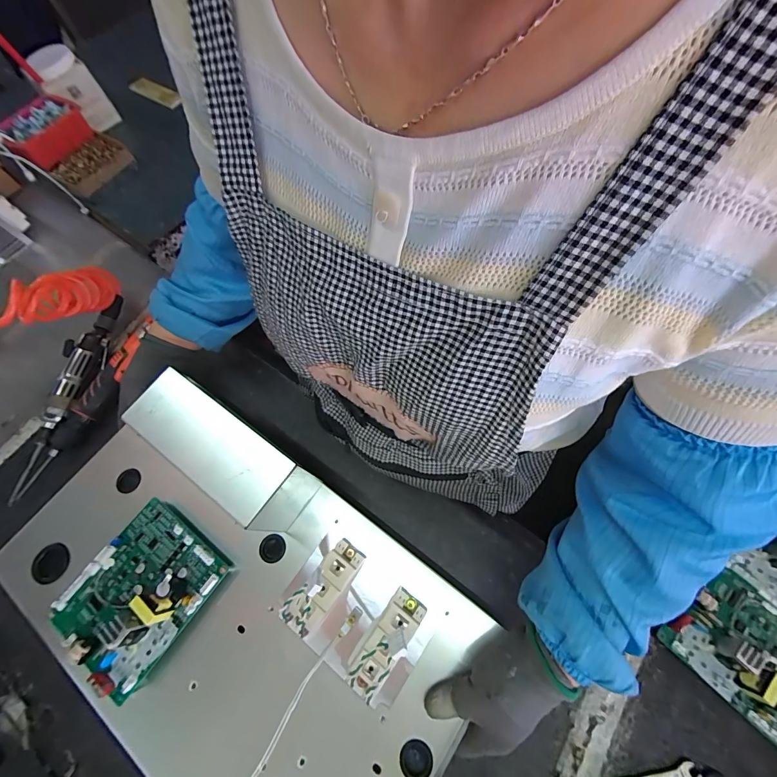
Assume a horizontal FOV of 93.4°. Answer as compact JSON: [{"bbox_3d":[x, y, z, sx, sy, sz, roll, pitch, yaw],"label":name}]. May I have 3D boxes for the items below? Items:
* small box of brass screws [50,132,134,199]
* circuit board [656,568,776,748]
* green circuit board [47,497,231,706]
[{"bbox_3d":[-0.668,-0.506,0.823,0.092,0.033,0.170,26,71,13],"label":"small box of brass screws"},{"bbox_3d":[0.402,0.280,0.388,0.153,0.033,0.129,41,75,18],"label":"circuit board"},{"bbox_3d":[-0.272,0.217,0.392,0.135,0.050,0.159,33,72,16],"label":"green circuit board"}]

